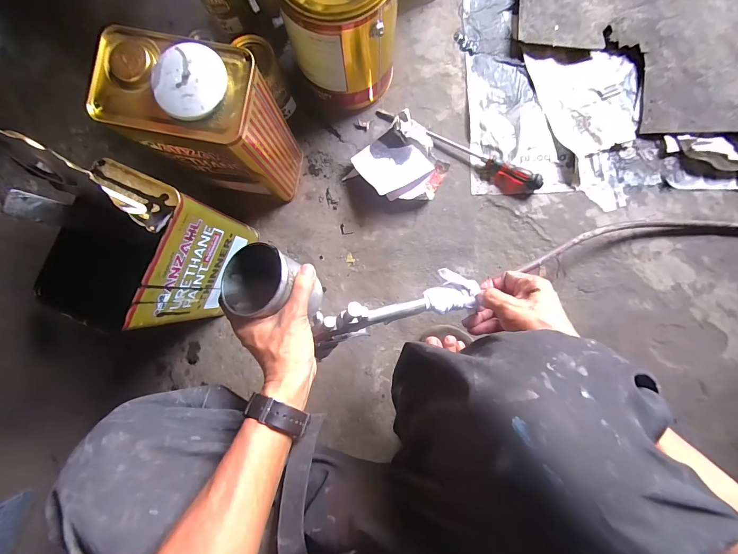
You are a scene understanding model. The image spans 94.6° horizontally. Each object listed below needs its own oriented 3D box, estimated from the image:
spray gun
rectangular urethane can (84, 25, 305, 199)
[{"bbox_3d":[-0.014,0.037,0.412,0.299,0.102,0.109,3,89,-13],"label":"spray gun"},{"bbox_3d":[-0.205,-0.201,0.466,0.162,0.241,0.113,14,90,2],"label":"rectangular urethane can"}]

